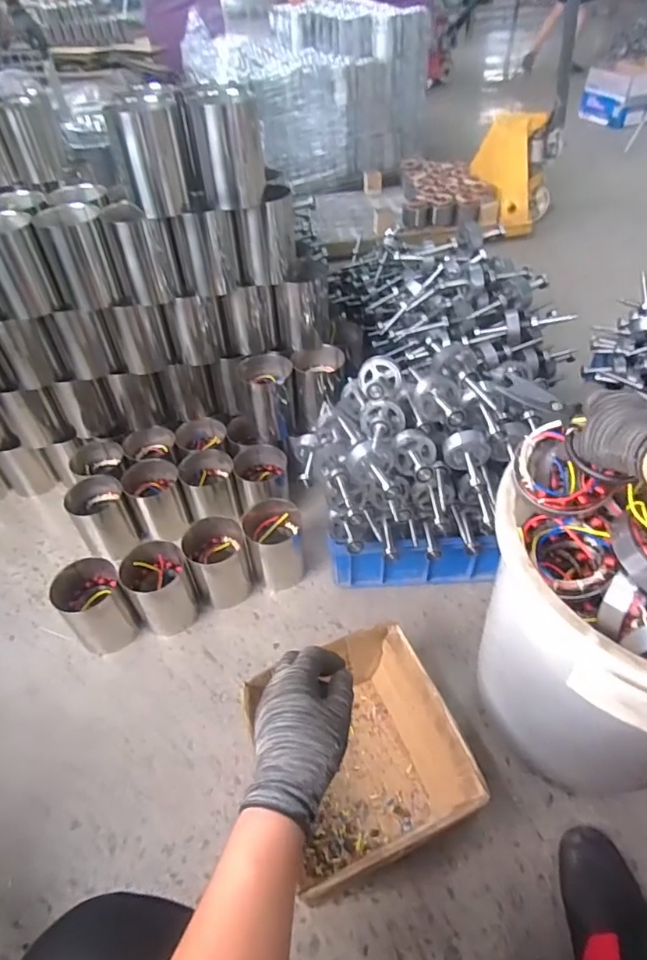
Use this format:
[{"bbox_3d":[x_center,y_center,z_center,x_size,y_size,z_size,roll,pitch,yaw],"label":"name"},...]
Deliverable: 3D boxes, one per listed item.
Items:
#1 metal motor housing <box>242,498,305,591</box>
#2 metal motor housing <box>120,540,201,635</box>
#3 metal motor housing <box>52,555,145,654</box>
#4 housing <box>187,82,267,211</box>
[{"bbox_3d":[-0.101,0.133,1.115,0.116,0.157,0.125,-7,46,-4],"label":"metal motor housing"},{"bbox_3d":[-0.326,0.217,1.062,0.118,0.153,0.121,-26,50,-21],"label":"metal motor housing"},{"bbox_3d":[-0.448,0.250,1.044,0.120,0.149,0.125,-28,51,-23],"label":"metal motor housing"},{"bbox_3d":[-0.172,-0.611,0.969,0.117,0.170,0.120,-7,46,-4],"label":"housing"}]

